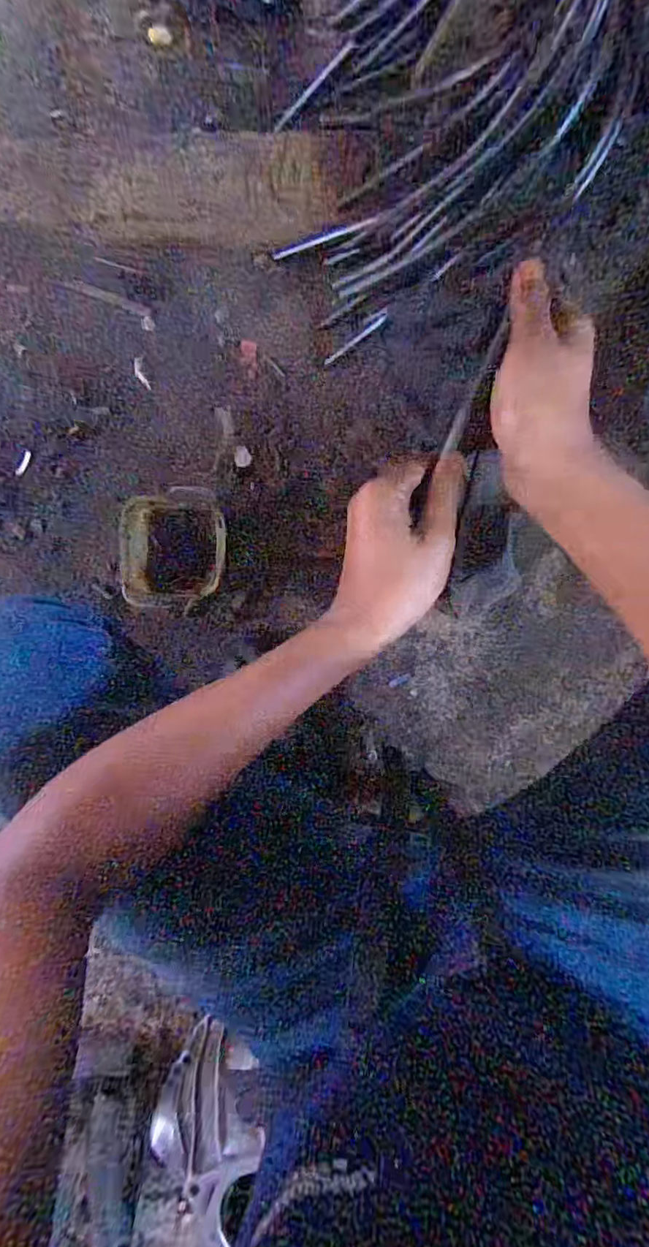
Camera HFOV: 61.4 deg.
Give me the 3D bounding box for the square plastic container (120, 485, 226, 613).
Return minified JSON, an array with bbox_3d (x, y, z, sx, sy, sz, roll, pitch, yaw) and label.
[{"bbox_3d":[-0.207,-0.105,0.757,0.126,0.064,0.161,3,90,8],"label":"square plastic container"}]

